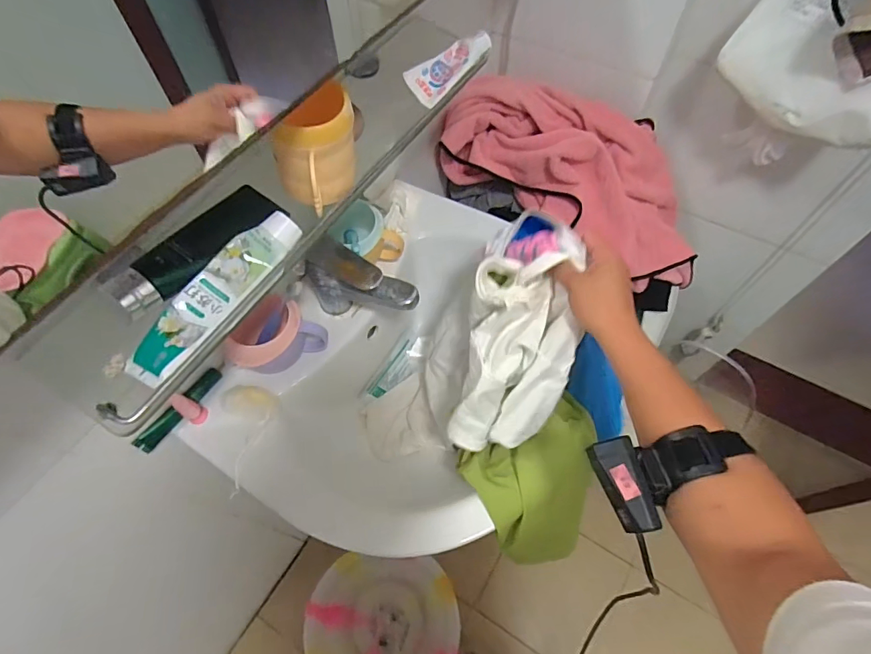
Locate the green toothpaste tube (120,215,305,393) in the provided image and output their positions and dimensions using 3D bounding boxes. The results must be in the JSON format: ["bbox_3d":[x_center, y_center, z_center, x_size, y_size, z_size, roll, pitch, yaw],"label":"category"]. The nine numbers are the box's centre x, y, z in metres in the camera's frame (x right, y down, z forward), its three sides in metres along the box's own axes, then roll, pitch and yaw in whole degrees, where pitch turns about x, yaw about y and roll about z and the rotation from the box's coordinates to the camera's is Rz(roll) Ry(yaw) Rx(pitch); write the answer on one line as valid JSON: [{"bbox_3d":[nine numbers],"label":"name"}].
[{"bbox_3d":[-0.189,-0.031,0.395,0.044,0.028,0.177,27,64,16],"label":"green toothpaste tube"}]

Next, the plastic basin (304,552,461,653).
[{"bbox_3d":[-0.118,0.702,1.052,0.329,0.116,0.309,-1,60,1],"label":"plastic basin"}]

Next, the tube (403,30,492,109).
[{"bbox_3d":[0.018,-0.315,0.554,0.047,0.032,0.115,38,68,21],"label":"tube"}]

